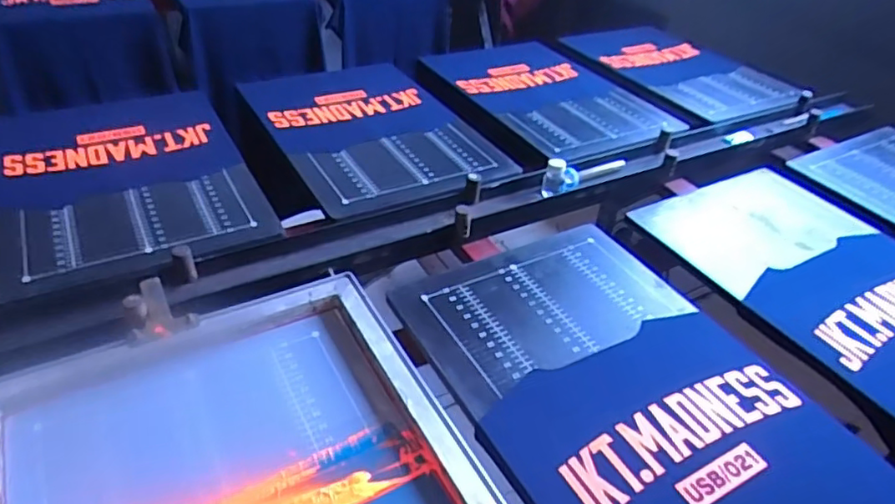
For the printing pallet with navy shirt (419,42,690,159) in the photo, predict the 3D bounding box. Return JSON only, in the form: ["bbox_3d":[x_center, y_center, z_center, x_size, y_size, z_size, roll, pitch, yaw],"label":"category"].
[{"bbox_3d":[0.248,-0.400,1.471,0.386,0.024,0.589,-20,45,-29],"label":"printing pallet with navy shirt"}]

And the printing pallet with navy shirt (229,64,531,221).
[{"bbox_3d":[-0.151,-0.257,1.251,0.396,0.032,0.549,-18,46,-27],"label":"printing pallet with navy shirt"}]

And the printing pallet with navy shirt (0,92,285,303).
[{"bbox_3d":[-0.563,-0.139,1.049,0.383,0.021,0.538,-17,45,-25],"label":"printing pallet with navy shirt"}]

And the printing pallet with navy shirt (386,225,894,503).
[{"bbox_3d":[0.235,0.186,0.772,0.397,0.040,0.598,-17,45,-25],"label":"printing pallet with navy shirt"}]

